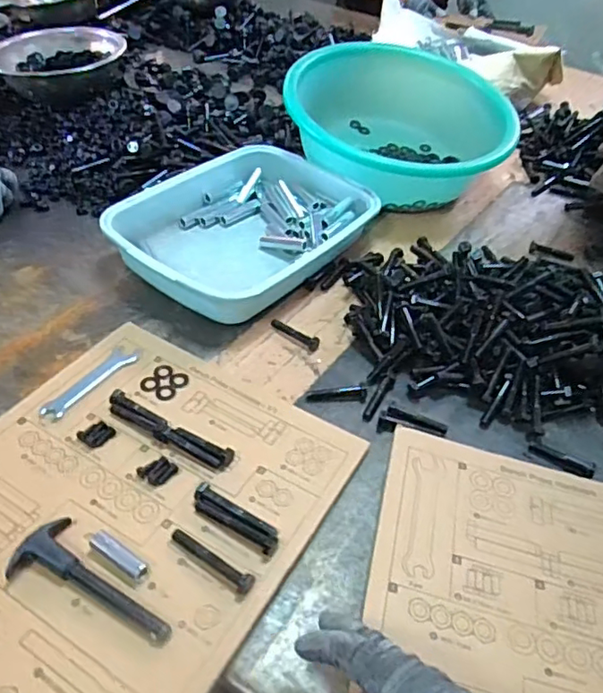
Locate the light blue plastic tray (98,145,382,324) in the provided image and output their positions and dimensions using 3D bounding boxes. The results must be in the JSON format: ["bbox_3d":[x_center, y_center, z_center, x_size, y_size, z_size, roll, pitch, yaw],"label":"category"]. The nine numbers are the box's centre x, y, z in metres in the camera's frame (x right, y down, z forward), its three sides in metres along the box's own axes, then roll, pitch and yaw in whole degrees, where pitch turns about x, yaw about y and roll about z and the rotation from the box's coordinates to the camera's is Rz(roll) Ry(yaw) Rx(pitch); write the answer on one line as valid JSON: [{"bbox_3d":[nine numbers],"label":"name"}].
[{"bbox_3d":[-0.070,-0.159,0.749,0.239,0.053,0.332,31,49,22],"label":"light blue plastic tray"}]

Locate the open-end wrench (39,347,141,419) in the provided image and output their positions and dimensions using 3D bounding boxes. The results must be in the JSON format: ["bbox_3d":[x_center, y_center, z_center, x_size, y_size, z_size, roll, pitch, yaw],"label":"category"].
[{"bbox_3d":[-0.203,0.033,0.564,0.028,0.004,0.109,26,47,17],"label":"open-end wrench"}]

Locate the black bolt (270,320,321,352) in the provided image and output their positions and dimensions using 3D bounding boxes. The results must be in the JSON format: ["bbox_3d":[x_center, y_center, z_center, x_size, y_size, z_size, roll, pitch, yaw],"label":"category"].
[{"bbox_3d":[-0.006,-0.015,0.636,0.063,0.010,0.014,32,49,23],"label":"black bolt"}]

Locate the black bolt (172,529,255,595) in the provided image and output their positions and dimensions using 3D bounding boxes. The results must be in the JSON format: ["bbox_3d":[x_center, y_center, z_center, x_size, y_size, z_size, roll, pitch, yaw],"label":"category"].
[{"bbox_3d":[-0.068,0.157,0.433,0.076,0.015,0.012,32,49,23],"label":"black bolt"}]

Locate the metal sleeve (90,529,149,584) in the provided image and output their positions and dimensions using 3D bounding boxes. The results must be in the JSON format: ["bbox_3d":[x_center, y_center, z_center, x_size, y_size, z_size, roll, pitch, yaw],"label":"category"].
[{"bbox_3d":[-0.136,0.157,0.431,0.052,0.010,0.017,32,49,23],"label":"metal sleeve"}]

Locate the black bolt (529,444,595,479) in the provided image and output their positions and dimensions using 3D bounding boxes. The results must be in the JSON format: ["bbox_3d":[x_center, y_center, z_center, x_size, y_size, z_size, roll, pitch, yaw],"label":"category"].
[{"bbox_3d":[0.245,0.108,0.545,0.058,0.008,0.016,24,45,37],"label":"black bolt"}]

